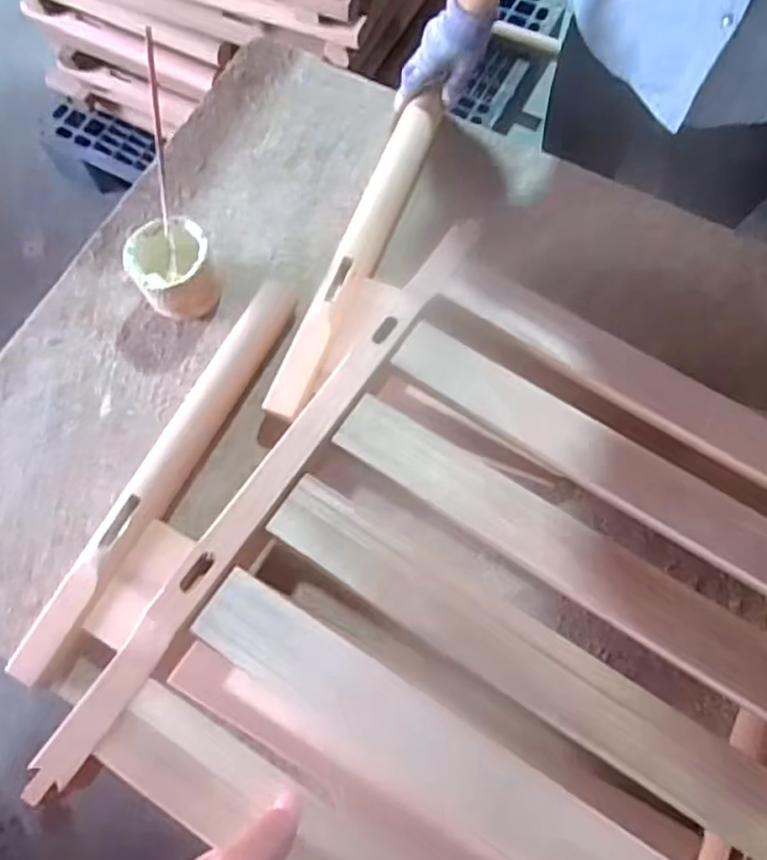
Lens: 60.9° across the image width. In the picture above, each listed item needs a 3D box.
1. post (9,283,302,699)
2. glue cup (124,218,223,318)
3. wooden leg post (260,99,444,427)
[{"bbox_3d":[-0.219,0.043,0.668,0.050,0.045,0.458,28,74,9],"label":"post"},{"bbox_3d":[-0.227,-0.170,0.721,0.086,0.077,0.091,0,72,0],"label":"glue cup"},{"bbox_3d":[-0.028,-0.195,0.741,0.052,0.049,0.410,21,73,7],"label":"wooden leg post"}]

